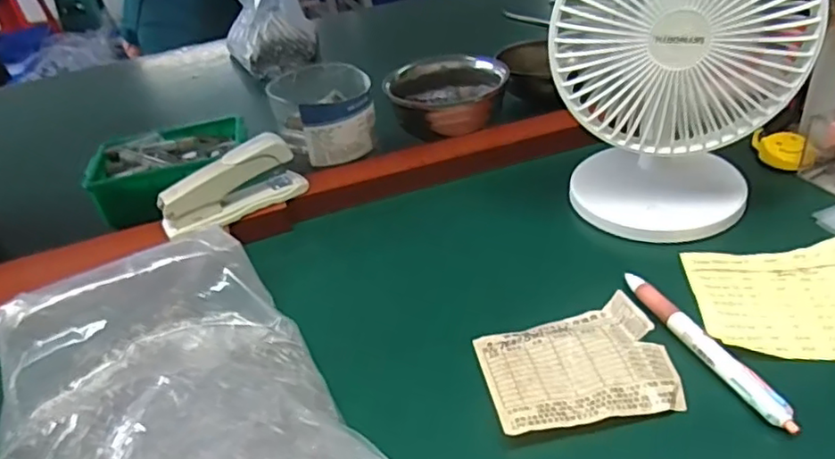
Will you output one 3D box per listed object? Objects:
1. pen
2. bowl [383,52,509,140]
[{"bbox_3d":[0.173,0.071,0.381,0.015,0.012,0.140,-18,36,-14],"label":"pen"},{"bbox_3d":[0.032,-0.142,0.659,0.121,0.054,0.121,-5,35,4],"label":"bowl"}]

